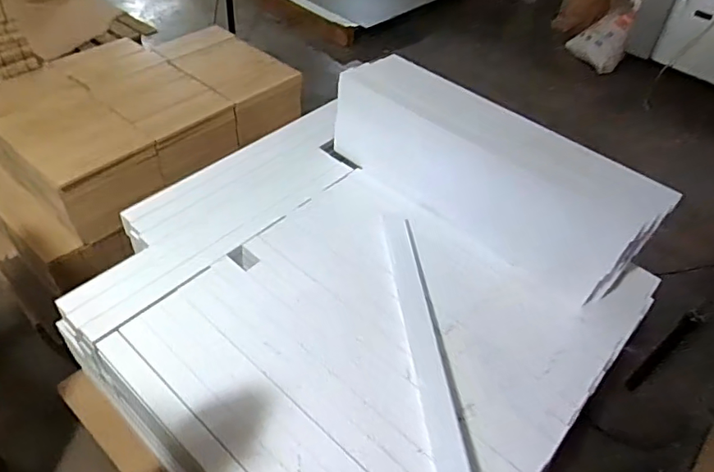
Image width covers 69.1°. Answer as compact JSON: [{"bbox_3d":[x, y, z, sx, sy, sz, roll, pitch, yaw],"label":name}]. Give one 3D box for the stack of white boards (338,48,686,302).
[{"bbox_3d":[0.277,-0.163,1.271,0.186,0.277,0.817,-34,58,-31],"label":"stack of white boards"}]

